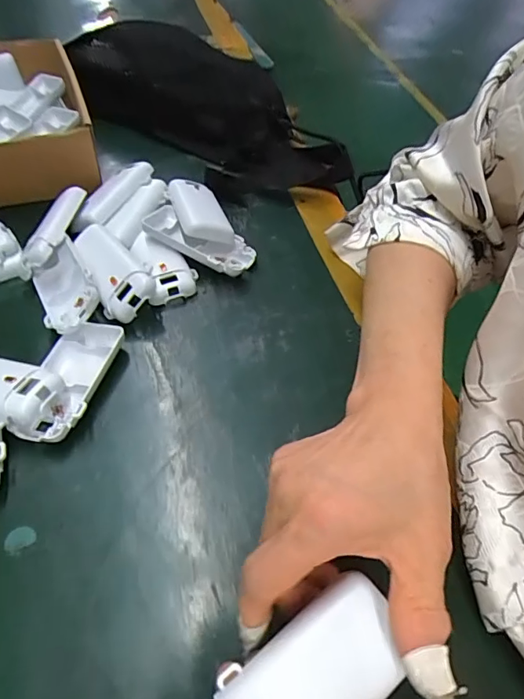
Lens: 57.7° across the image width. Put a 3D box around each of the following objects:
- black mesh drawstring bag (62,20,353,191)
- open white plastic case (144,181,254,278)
[{"bbox_3d":[-0.053,-0.265,0.516,0.334,0.071,0.157,40,59,23],"label":"black mesh drawstring bag"},{"bbox_3d":[-0.061,-0.106,0.416,0.075,0.034,0.123,-23,58,-20],"label":"open white plastic case"}]

